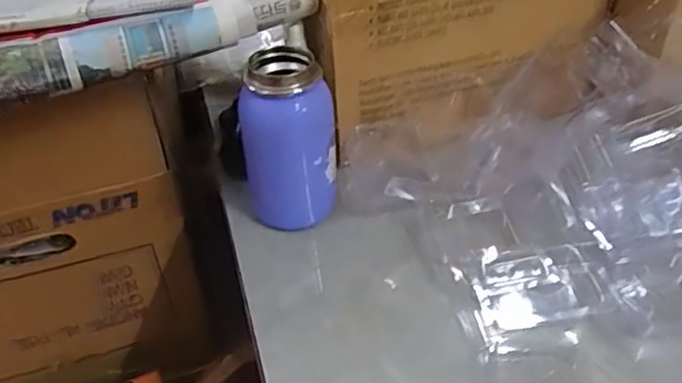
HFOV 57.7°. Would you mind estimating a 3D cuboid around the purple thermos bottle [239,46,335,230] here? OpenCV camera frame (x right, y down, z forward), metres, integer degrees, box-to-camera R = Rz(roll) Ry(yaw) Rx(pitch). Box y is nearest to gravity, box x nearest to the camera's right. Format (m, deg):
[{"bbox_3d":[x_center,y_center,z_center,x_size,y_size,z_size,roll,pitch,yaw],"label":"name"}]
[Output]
[{"bbox_3d":[-0.042,-0.040,0.509,0.072,0.140,0.060,-3,40,0],"label":"purple thermos bottle"}]

